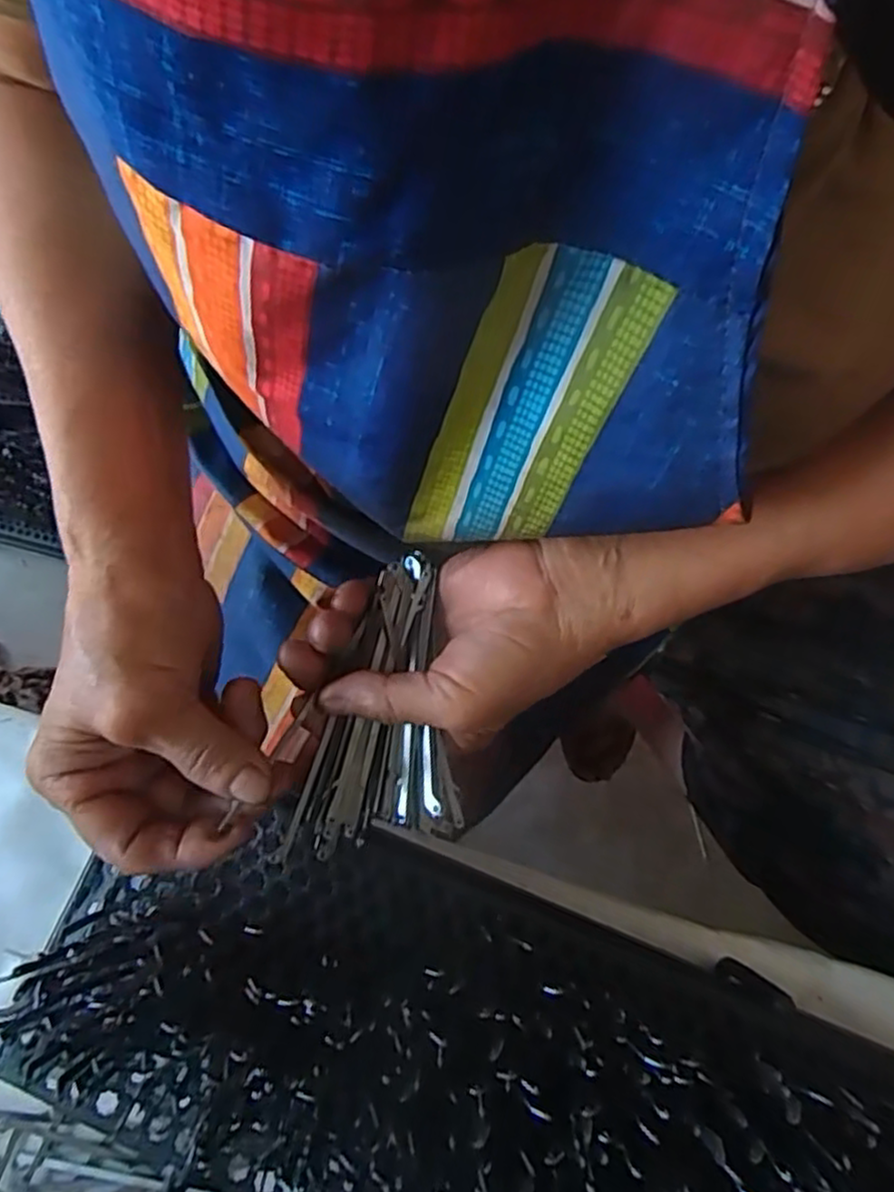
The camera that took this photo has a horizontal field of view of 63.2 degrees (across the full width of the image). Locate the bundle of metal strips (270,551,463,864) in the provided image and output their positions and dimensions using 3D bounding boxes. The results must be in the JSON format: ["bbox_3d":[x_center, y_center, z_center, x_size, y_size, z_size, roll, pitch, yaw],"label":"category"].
[{"bbox_3d":[-0.024,0.051,0.310,0.070,0.027,0.134,13,87,4],"label":"bundle of metal strips"}]

